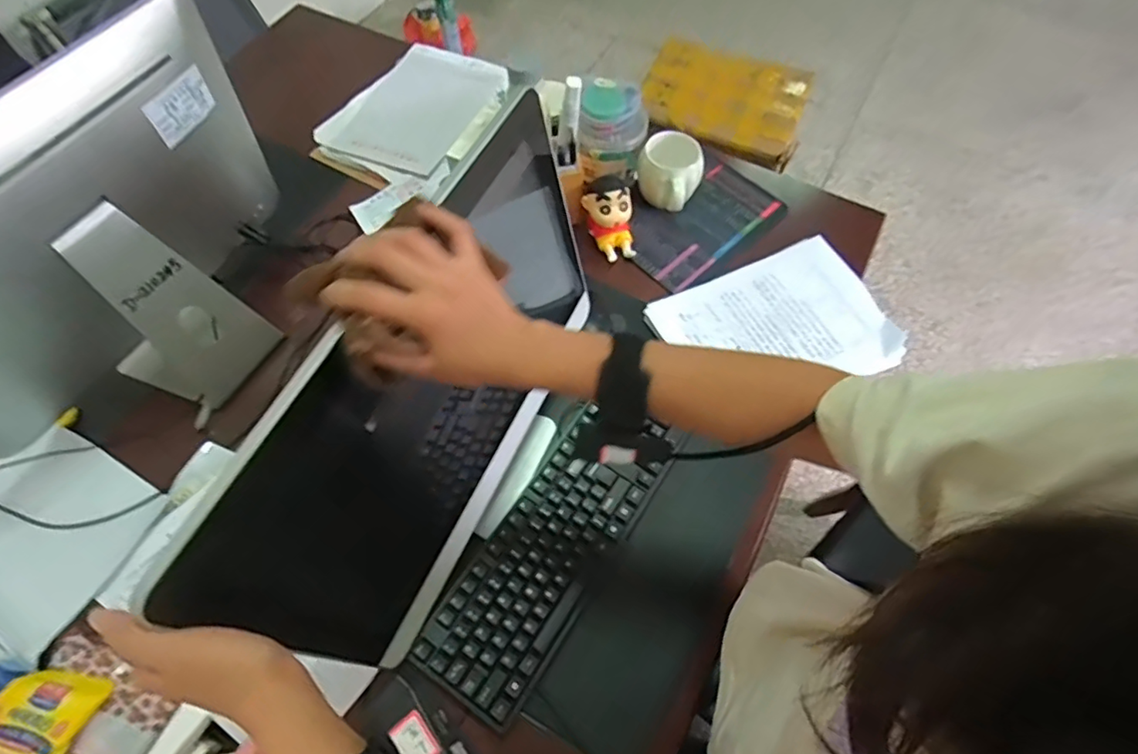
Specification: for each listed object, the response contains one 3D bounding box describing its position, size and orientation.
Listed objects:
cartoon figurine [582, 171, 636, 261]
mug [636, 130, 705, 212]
[{"bbox_3d":[0.061,-0.221,0.815,0.067,0.094,0.070,-11,63,-5],"label":"cartoon figurine"},{"bbox_3d":[0.160,-0.306,0.851,0.075,0.098,0.098,-37,68,-17],"label":"mug"}]

